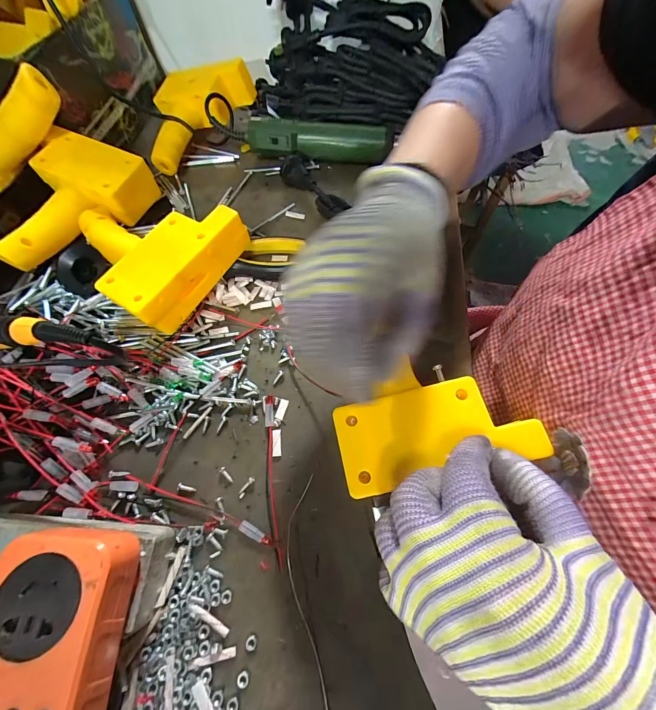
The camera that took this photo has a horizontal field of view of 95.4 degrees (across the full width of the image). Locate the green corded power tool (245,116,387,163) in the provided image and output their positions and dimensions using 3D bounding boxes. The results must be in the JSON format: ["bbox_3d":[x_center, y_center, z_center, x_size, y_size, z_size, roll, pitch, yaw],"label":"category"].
[{"bbox_3d":[-0.013,-0.274,0.389,0.182,0.044,0.039,0,64,0],"label":"green corded power tool"}]

